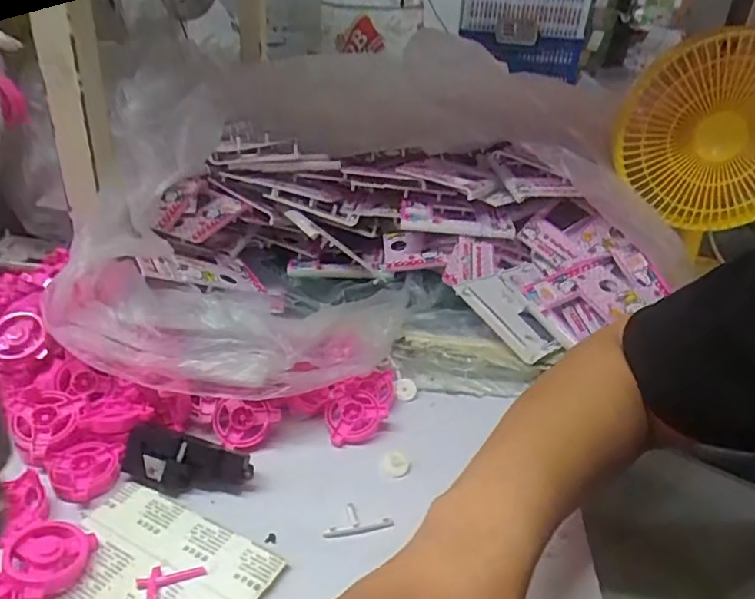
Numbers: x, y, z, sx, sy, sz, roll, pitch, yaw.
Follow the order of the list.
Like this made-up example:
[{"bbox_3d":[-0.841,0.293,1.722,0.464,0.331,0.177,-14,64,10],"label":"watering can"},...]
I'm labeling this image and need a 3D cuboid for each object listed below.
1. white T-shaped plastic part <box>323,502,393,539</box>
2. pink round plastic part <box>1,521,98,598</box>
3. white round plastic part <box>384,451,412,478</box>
[{"bbox_3d":[-0.016,0.160,0.419,0.049,0.004,0.025,-6,29,-15],"label":"white T-shaped plastic part"},{"bbox_3d":[-0.212,0.166,0.371,0.050,0.015,0.050,19,23,-8],"label":"pink round plastic part"},{"bbox_3d":[0.016,0.136,0.471,0.022,0.004,0.025,5,28,4],"label":"white round plastic part"}]

